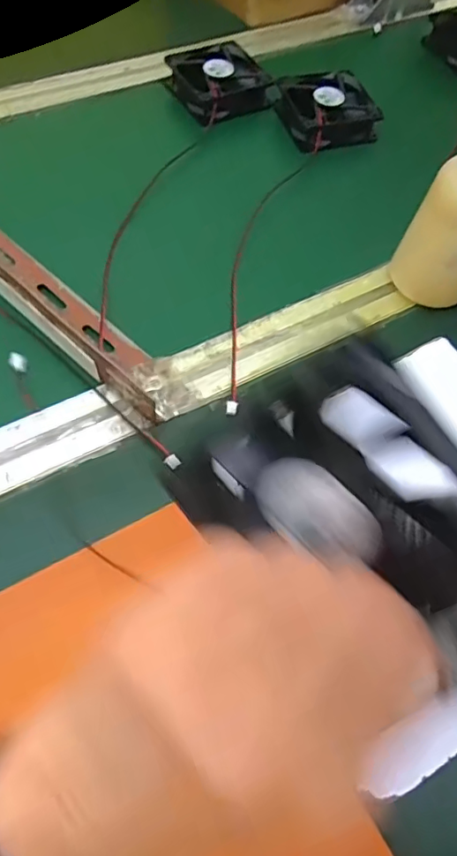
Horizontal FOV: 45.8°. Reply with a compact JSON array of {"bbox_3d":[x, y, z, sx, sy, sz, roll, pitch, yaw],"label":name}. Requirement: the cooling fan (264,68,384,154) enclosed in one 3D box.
[{"bbox_3d":[0.091,-0.298,0.503,0.084,0.023,0.088,-14,61,-13],"label":"cooling fan"}]

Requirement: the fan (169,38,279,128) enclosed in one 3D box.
[{"bbox_3d":[-0.008,-0.328,0.512,0.080,0.025,0.076,-24,64,-18],"label":"fan"}]

